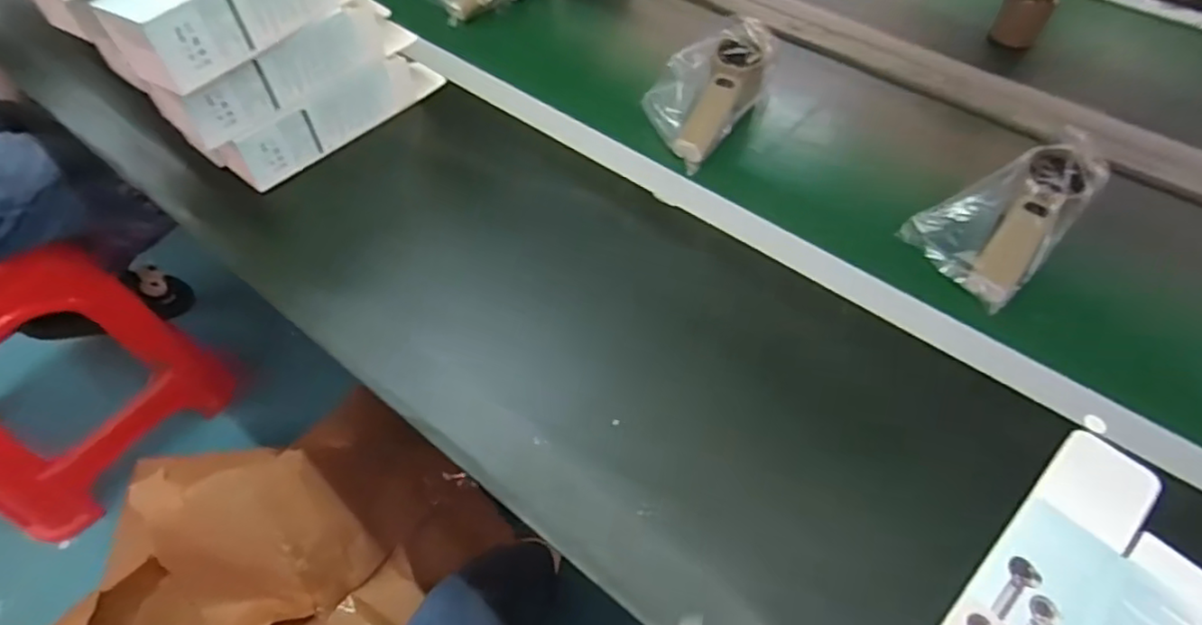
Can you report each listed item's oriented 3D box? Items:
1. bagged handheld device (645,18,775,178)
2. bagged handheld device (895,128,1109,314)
[{"bbox_3d":[0.111,-0.235,0.669,0.089,0.064,0.183,30,72,21],"label":"bagged handheld device"},{"bbox_3d":[0.365,-0.098,0.570,0.187,0.058,0.104,-37,61,-25],"label":"bagged handheld device"}]

